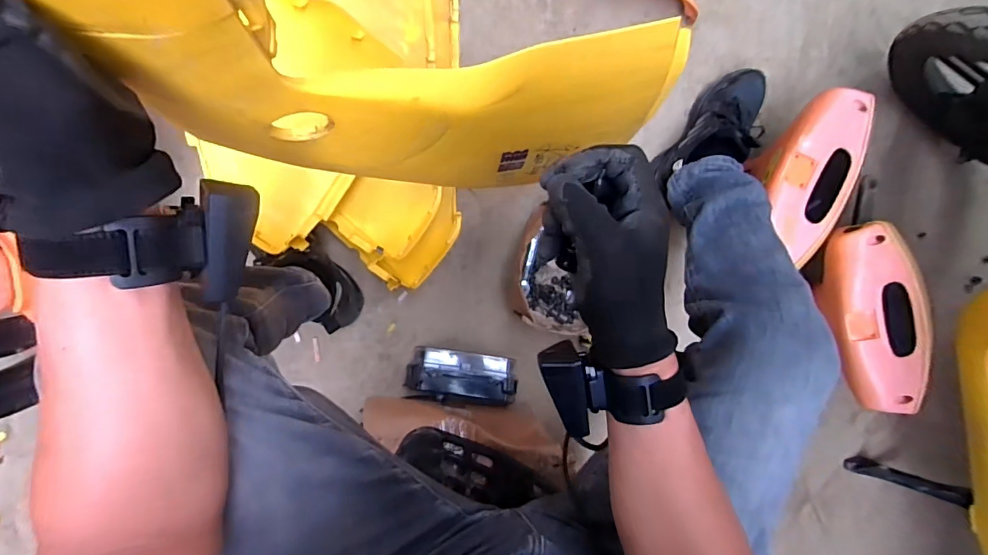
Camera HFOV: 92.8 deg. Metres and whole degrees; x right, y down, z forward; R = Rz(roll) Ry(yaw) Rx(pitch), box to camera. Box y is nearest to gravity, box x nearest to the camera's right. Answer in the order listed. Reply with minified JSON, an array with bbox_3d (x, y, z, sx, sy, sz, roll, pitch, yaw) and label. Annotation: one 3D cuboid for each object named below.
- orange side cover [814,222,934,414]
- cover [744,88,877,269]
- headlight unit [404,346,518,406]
[{"bbox_3d":[0.613,0.065,0.771,0.107,0.104,0.293,-19,98,-3],"label":"orange side cover"},{"bbox_3d":[0.497,-0.163,0.754,0.137,0.082,0.277,12,95,-7],"label":"cover"},{"bbox_3d":[-0.053,0.164,0.799,0.180,0.059,0.081,9,96,-7],"label":"headlight unit"}]

